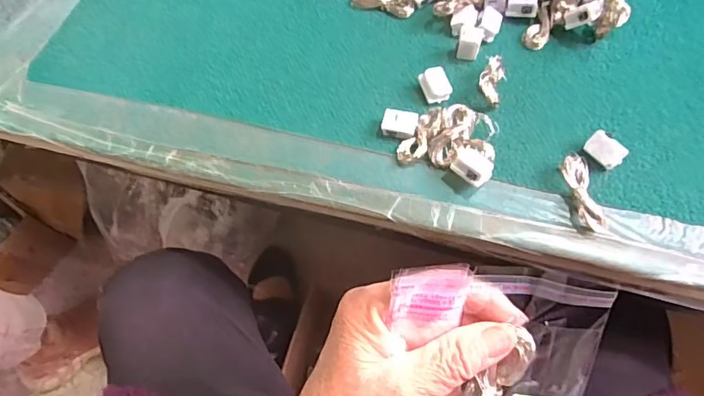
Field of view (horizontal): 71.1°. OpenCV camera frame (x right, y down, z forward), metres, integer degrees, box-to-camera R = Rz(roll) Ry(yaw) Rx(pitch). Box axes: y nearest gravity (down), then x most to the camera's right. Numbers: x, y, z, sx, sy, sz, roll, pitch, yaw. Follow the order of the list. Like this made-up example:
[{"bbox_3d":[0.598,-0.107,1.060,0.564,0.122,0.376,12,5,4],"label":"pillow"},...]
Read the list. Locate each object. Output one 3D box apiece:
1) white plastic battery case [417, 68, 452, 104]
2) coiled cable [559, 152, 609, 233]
[{"bbox_3d":[0.071,-0.095,0.416,0.023,0.010,0.029,-18,88,0],"label":"white plastic battery case"},{"bbox_3d":[0.174,-0.003,0.368,0.021,0.015,0.060,-10,63,-2],"label":"coiled cable"}]

